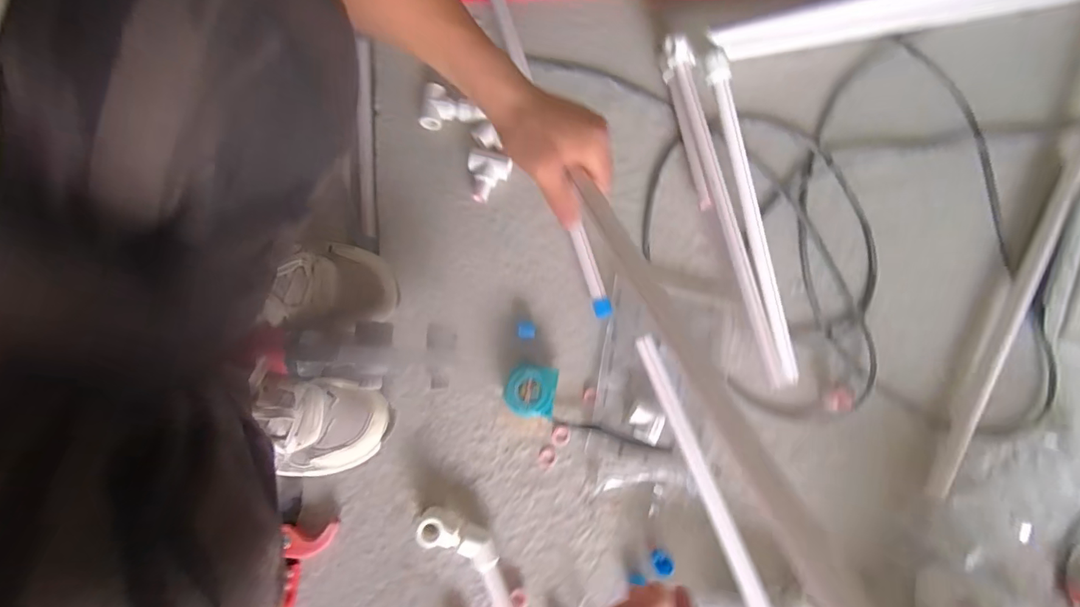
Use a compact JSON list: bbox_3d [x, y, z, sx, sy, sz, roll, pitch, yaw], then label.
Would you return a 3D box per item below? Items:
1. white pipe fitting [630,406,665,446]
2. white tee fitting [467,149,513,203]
[{"bbox_3d":[0.127,0.147,0.580,0.037,0.019,0.037,21,79,4],"label":"white pipe fitting"},{"bbox_3d":[-0.070,-0.170,0.639,0.057,0.031,0.066,9,79,2],"label":"white tee fitting"}]

